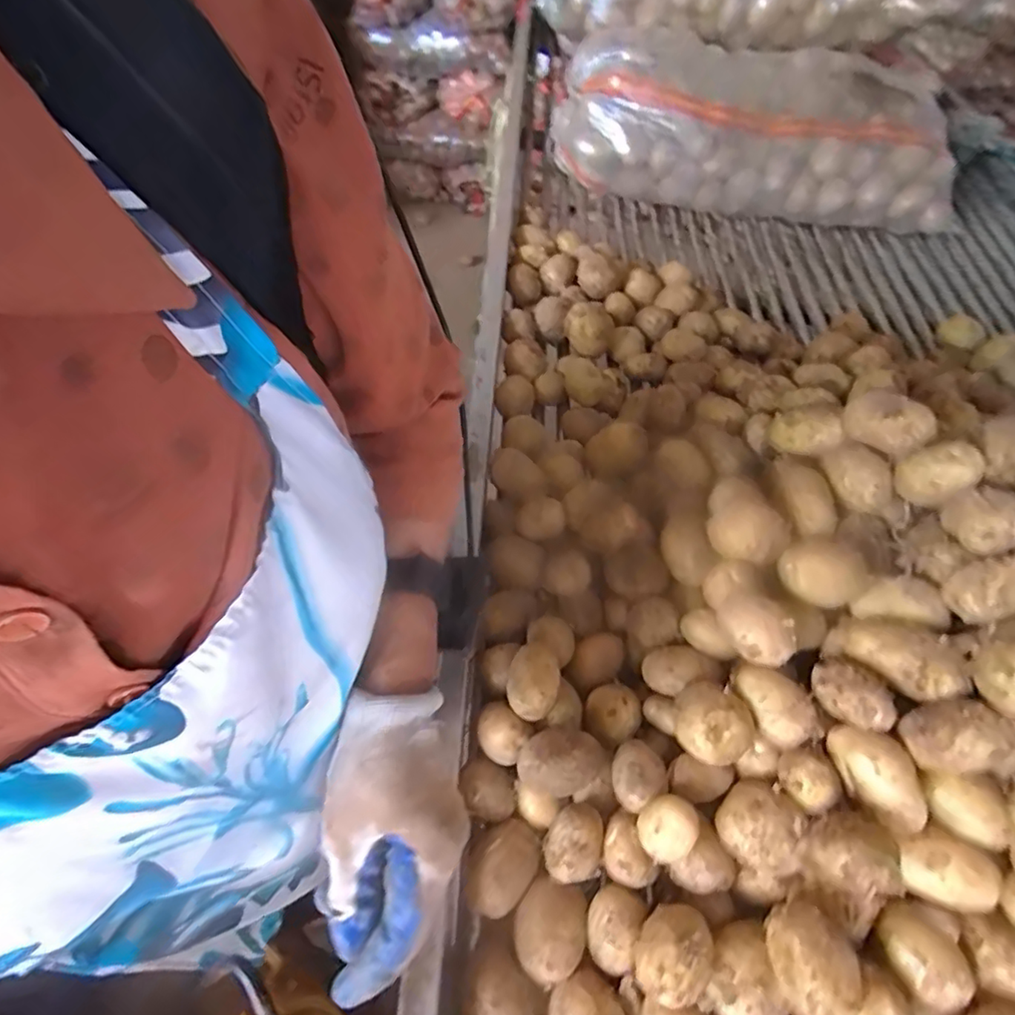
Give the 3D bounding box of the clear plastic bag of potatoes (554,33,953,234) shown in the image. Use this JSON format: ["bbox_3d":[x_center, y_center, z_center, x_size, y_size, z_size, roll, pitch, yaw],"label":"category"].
[{"bbox_3d":[0.414,-0.661,0.999,0.637,0.185,0.317,12,53,4],"label":"clear plastic bag of potatoes"}]

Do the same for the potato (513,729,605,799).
[{"bbox_3d":[0.041,0.204,0.450,0.066,0.049,0.042,0,53,-5],"label":"potato"}]

